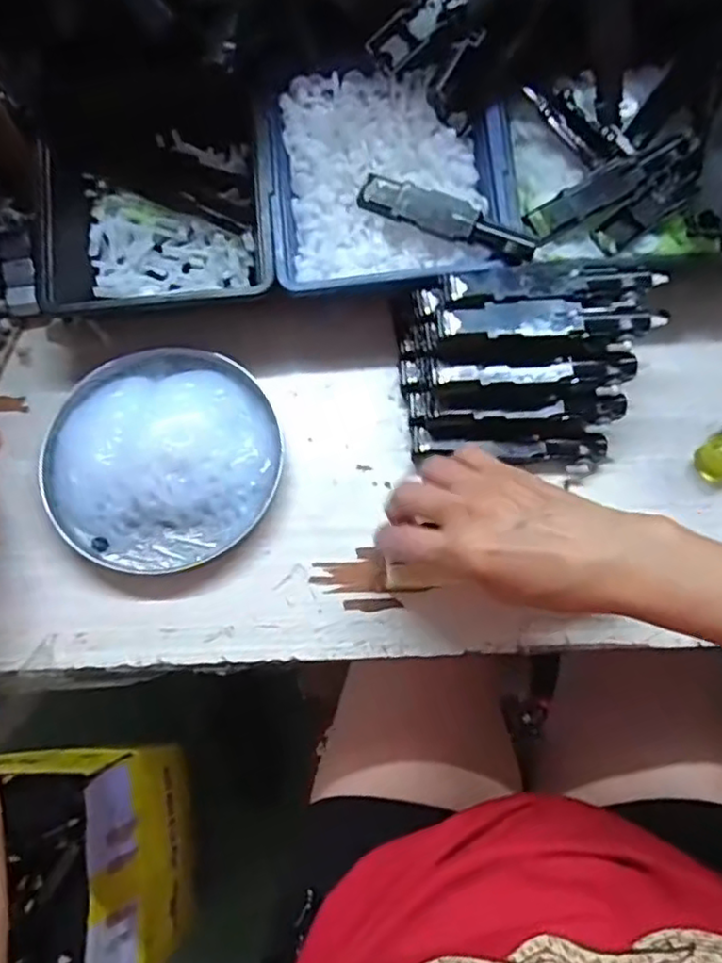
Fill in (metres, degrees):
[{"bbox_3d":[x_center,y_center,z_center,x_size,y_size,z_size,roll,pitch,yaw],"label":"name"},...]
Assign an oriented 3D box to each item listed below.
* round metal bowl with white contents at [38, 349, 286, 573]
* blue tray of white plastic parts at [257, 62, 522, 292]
[{"bbox_3d":[-0.125,-0.019,0.401,0.143,0.031,0.139,0,72,0],"label":"round metal bowl with white contents"},{"bbox_3d":[0.017,-0.196,0.419,0.151,0.036,0.141,-8,72,-3],"label":"blue tray of white plastic parts"}]

